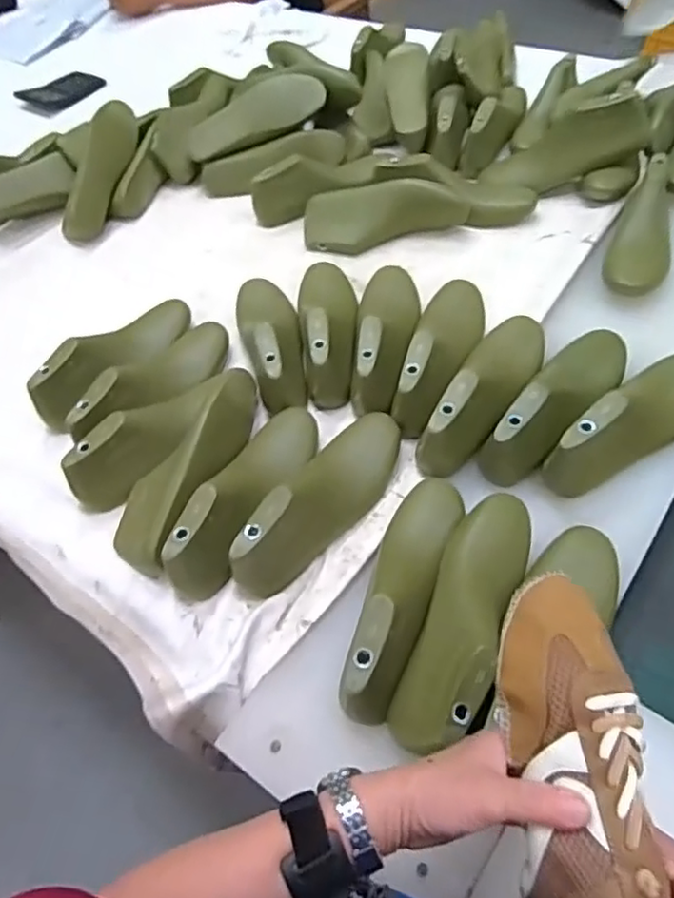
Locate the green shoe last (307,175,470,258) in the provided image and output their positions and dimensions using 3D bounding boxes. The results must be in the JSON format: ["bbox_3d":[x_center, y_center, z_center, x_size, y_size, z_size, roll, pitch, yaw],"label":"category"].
[{"bbox_3d":[0.070,-0.361,0.959,0.244,0.077,0.074,-7,53,5],"label":"green shoe last"}]

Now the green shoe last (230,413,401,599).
[{"bbox_3d":[-0.012,0.048,0.665,0.071,0.087,0.247,23,61,24],"label":"green shoe last"}]

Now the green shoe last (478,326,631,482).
[{"bbox_3d":[0.251,-0.063,0.706,0.085,0.076,0.251,28,63,26],"label":"green shoe last"}]

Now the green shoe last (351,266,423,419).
[{"bbox_3d":[0.059,-0.164,0.798,0.083,0.072,0.256,2,55,11],"label":"green shoe last"}]

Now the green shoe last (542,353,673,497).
[{"bbox_3d":[0.328,-0.038,0.676,0.248,0.089,0.076,-38,57,-17],"label":"green shoe last"}]

